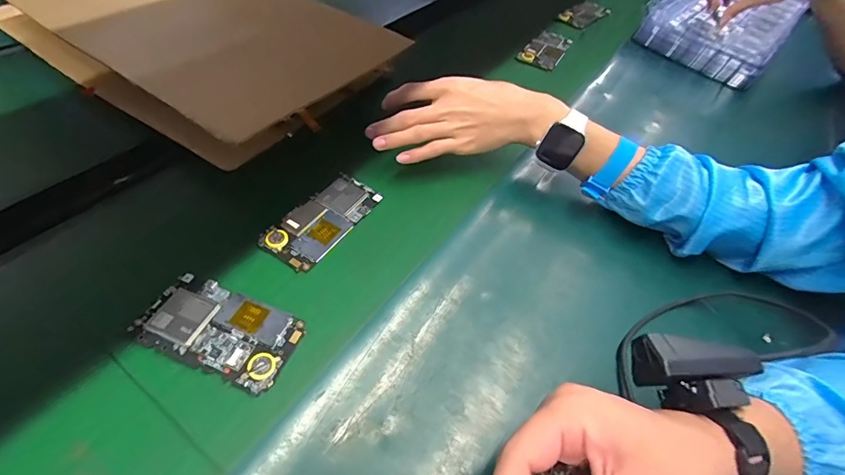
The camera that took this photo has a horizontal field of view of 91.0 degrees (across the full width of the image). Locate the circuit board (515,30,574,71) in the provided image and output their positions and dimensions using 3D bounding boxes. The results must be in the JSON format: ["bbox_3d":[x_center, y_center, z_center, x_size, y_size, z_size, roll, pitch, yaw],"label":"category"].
[{"bbox_3d":[0.215,-0.329,0.723,0.066,0.013,0.118,26,54,16],"label":"circuit board"}]

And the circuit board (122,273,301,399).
[{"bbox_3d":[-0.164,0.075,0.339,0.122,0.013,0.066,18,52,11],"label":"circuit board"}]

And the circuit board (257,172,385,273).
[{"bbox_3d":[-0.101,-0.020,0.425,0.061,0.009,0.123,29,55,18],"label":"circuit board"}]

